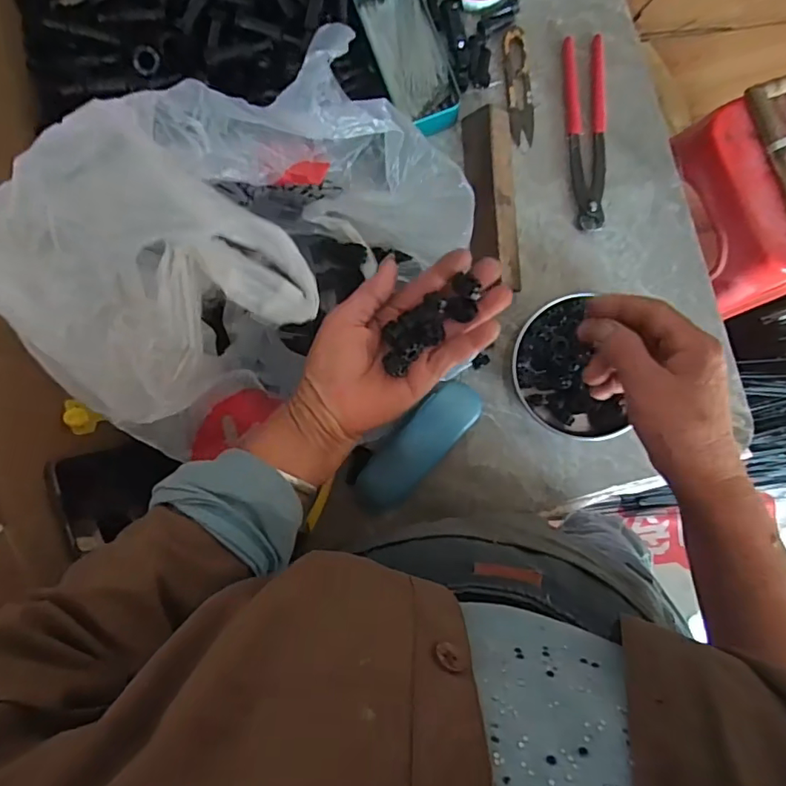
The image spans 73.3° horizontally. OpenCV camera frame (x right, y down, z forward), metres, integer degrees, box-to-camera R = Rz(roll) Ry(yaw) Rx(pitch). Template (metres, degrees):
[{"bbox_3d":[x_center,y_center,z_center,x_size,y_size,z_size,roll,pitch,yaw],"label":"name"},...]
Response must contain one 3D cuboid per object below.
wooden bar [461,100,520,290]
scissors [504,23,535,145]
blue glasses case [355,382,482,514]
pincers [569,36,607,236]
[{"bbox_3d":[0.102,-0.197,0.531,0.050,0.028,0.176,-3,89,2],"label":"wooden bar"},{"bbox_3d":[0.129,-0.316,0.544,0.025,0.006,0.117,-6,89,2],"label":"scissors"},{"bbox_3d":[0.023,0.055,0.525,0.053,0.029,0.154,41,90,2],"label":"blue glasses case"},{"bbox_3d":[0.198,-0.263,0.536,0.036,0.016,0.195,-2,89,2],"label":"pincers"}]

